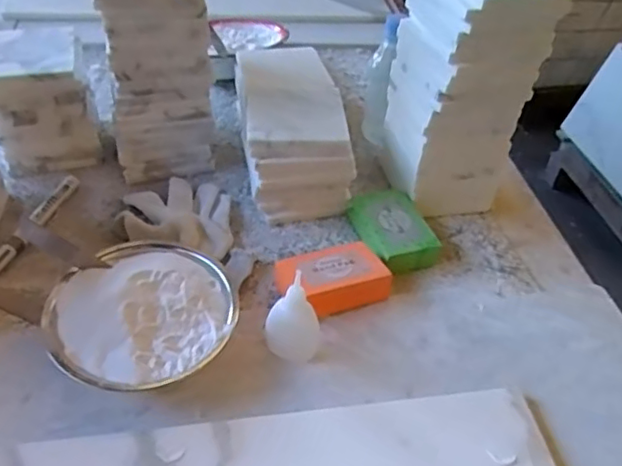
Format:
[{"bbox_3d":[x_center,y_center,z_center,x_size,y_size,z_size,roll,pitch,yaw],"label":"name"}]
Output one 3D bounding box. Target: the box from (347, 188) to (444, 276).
[{"bbox_3d":[0.086,-0.005,0.619,0.068,0.028,0.096,-9,43,-14],"label":"box"}]

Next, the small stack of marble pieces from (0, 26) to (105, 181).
[{"bbox_3d":[-0.302,-0.146,0.670,0.109,0.130,0.104,-11,46,-18],"label":"small stack of marble pieces"}]

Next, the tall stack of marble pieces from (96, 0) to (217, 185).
[{"bbox_3d":[-0.158,-0.200,0.610,0.110,0.307,0.101,2,44,-3],"label":"tall stack of marble pieces"}]

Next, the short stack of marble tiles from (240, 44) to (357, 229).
[{"bbox_3d":[-0.024,-0.135,0.689,0.106,0.105,0.240,-3,45,-8],"label":"short stack of marble tiles"}]

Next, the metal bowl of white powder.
[{"bbox_3d":[-0.137,0.071,0.492,0.142,0.052,0.136,5,44,-5],"label":"metal bowl of white powder"}]

